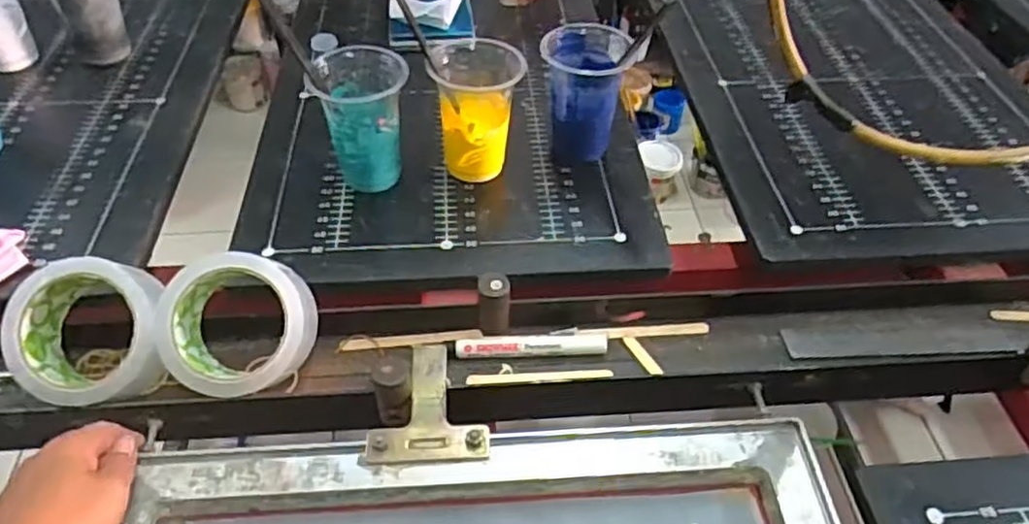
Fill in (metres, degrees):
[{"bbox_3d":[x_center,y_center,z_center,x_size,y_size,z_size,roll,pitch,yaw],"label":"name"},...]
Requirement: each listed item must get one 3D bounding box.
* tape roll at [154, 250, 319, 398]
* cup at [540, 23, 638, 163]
[{"bbox_3d":[-0.198,0.046,0.516,0.100,0.055,0.099,-6,80,-5],"label":"tape roll"},{"bbox_3d":[0.072,-0.167,0.715,0.081,0.129,0.079,0,47,0],"label":"cup"}]

